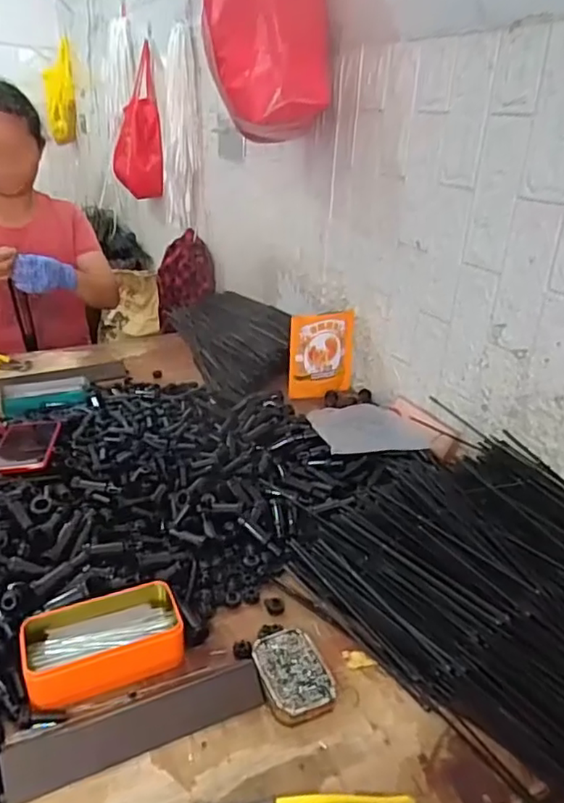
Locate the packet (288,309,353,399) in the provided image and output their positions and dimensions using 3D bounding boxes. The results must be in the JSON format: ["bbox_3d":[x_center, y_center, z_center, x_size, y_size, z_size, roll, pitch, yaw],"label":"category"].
[{"bbox_3d":[0.078,-0.091,1.107,0.126,0.165,0.032,-8,32,-20],"label":"packet"}]

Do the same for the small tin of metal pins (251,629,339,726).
[{"bbox_3d":[0.010,0.259,0.557,0.063,0.021,0.086,-11,30,-24],"label":"small tin of metal pins"}]

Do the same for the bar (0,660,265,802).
[{"bbox_3d":[-0.125,0.279,0.513,0.218,0.014,0.050,-11,30,-24],"label":"bar"}]

